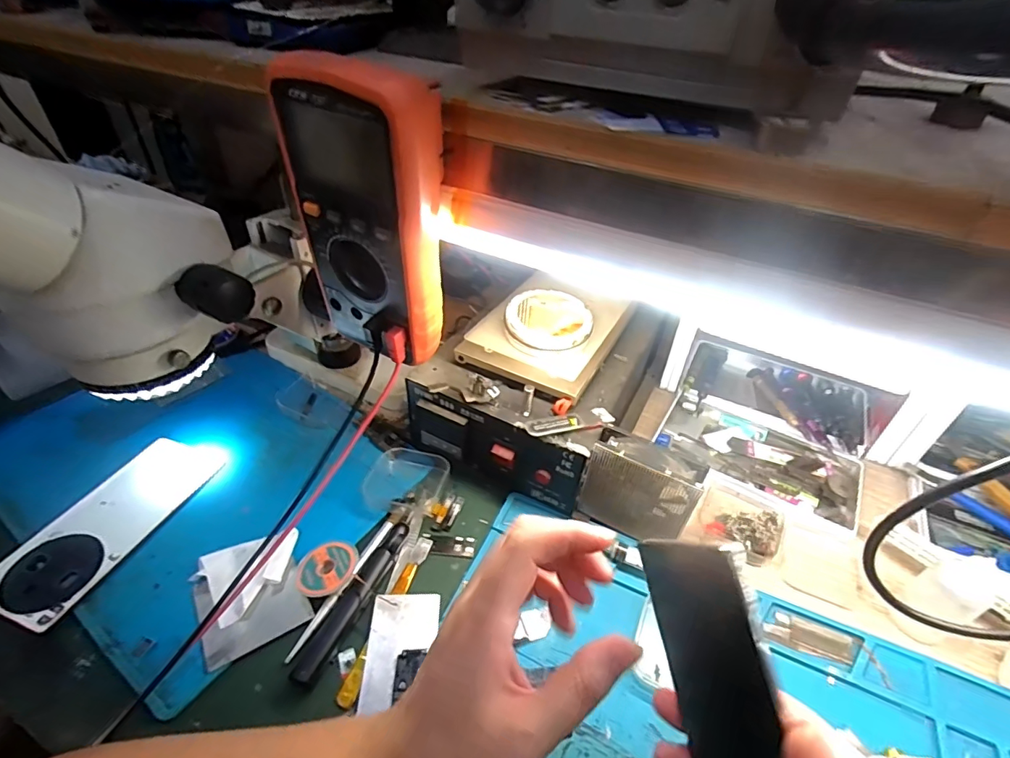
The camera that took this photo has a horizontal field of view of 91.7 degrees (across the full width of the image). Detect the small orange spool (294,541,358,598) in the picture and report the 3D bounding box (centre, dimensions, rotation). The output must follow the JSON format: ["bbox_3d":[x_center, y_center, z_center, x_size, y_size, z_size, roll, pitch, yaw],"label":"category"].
[{"bbox_3d":[-0.131,0.139,0.360,0.041,0.012,0.042,2,40,-1],"label":"small orange spool"}]

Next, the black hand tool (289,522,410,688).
[{"bbox_3d":[-0.107,0.153,0.349,0.018,0.011,0.121,16,42,16],"label":"black hand tool"}]

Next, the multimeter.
[{"bbox_3d":[-0.080,-0.090,0.296,0.093,0.167,0.045,21,44,21],"label":"multimeter"}]

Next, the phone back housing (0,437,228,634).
[{"bbox_3d":[-0.310,0.109,0.388,0.073,0.011,0.162,15,42,14],"label":"phone back housing"}]

